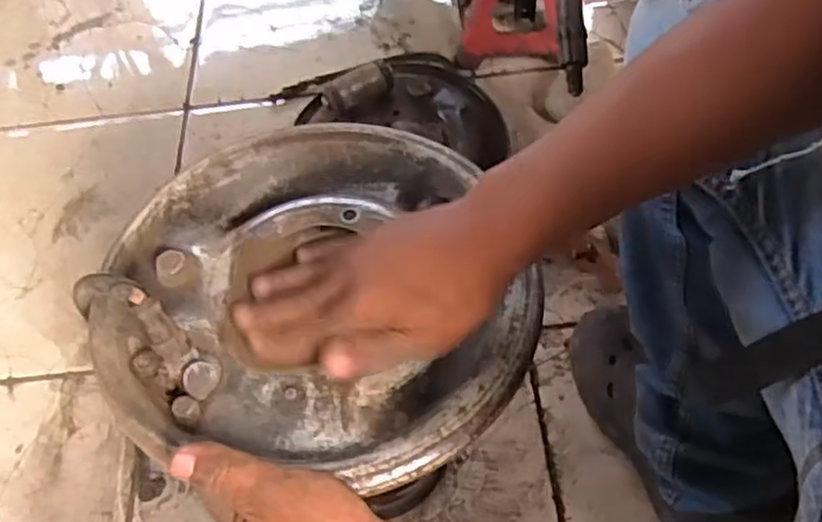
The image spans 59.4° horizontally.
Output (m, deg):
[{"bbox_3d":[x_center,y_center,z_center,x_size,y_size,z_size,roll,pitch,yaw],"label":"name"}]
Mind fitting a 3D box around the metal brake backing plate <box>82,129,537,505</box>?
[{"bbox_3d":[-0.053,0.008,0.446,0.261,0.067,0.253,-2,58,3],"label":"metal brake backing plate"}]

